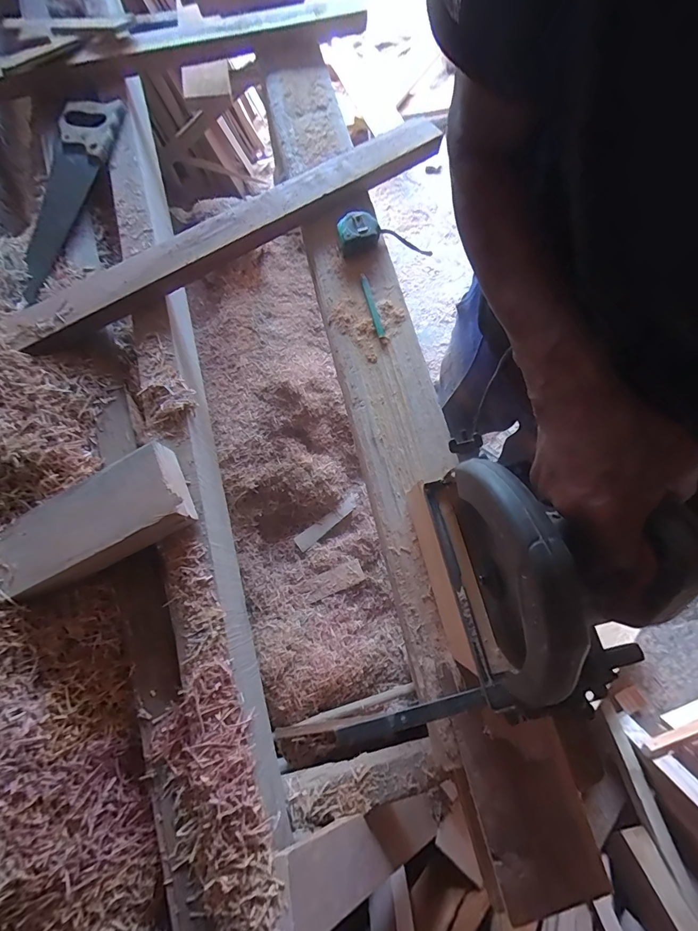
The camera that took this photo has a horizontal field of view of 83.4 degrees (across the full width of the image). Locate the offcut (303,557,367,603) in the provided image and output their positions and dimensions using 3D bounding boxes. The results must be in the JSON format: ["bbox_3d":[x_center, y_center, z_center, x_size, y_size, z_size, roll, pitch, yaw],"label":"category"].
[{"bbox_3d":[-0.044,0.332,1.129,0.173,0.021,0.065,-23,73,-5],"label":"offcut"}]

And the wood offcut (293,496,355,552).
[{"bbox_3d":[-0.069,0.177,1.201,0.216,0.015,0.048,-37,91,-16],"label":"wood offcut"}]

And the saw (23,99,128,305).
[{"bbox_3d":[-0.530,-0.501,0.733,0.118,0.039,0.503,2,72,3],"label":"saw"}]

